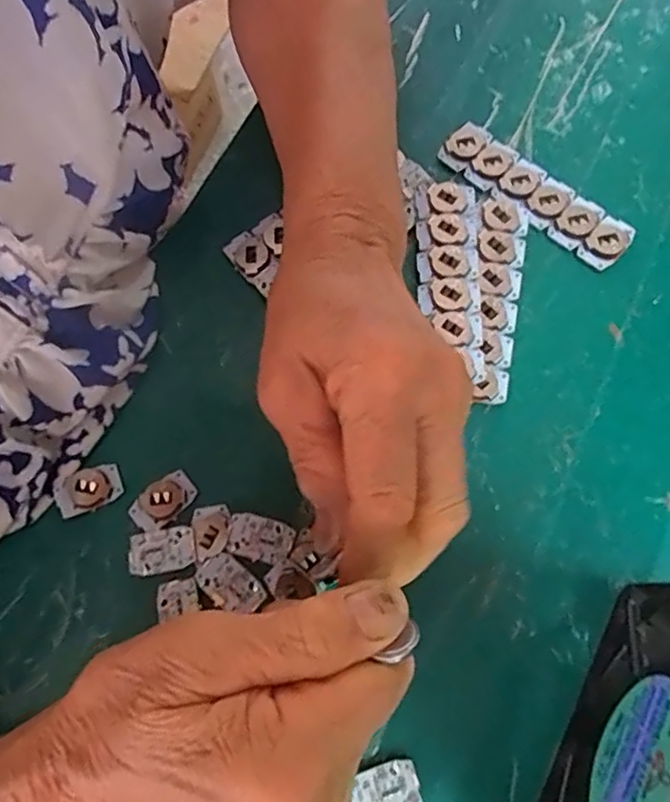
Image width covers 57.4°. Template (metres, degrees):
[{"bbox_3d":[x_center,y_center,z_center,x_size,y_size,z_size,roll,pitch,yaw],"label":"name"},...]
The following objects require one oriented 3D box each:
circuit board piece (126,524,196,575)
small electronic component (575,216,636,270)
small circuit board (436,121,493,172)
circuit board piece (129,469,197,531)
[{"bbox_3d":[-0.077,0.066,0.268,0.029,0.004,0.019,-13,73,-4],"label":"circuit board piece"},{"bbox_3d":[0.137,-0.080,0.309,0.018,0.004,0.029,41,77,12],"label":"small electronic component"},{"bbox_3d":[0.070,-0.138,0.329,0.020,0.007,0.027,38,77,11],"label":"small circuit board"},{"bbox_3d":[-0.079,0.045,0.278,0.030,0.004,0.018,-41,77,-11],"label":"circuit board piece"}]

